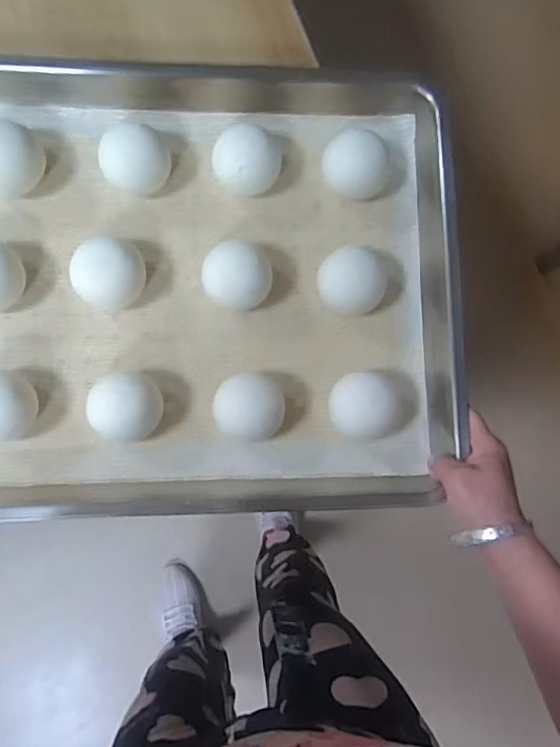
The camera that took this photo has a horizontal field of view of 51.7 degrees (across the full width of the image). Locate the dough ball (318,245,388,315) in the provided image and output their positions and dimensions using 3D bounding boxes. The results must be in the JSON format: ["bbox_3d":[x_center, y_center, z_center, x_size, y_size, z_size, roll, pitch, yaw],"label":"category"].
[{"bbox_3d":[0.071,-0.086,0.532,0.073,0.042,0.059,-14,87,-8],"label":"dough ball"}]

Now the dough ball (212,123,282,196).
[{"bbox_3d":[-0.032,-0.191,0.530,0.058,0.047,0.054,1,85,-7],"label":"dough ball"}]

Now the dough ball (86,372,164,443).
[{"bbox_3d":[-0.131,0.030,0.494,0.059,0.045,0.056,1,85,-7],"label":"dough ball"}]

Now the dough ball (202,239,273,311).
[{"bbox_3d":[-0.038,-0.088,0.524,0.060,0.038,0.059,1,85,-7],"label":"dough ball"}]

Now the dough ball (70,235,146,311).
[{"bbox_3d":[-0.151,-0.086,0.512,0.063,0.040,0.058,1,85,-7],"label":"dough ball"}]

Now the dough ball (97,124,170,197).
[{"bbox_3d":[-0.131,-0.191,0.522,0.063,0.039,0.063,-5,85,-7],"label":"dough ball"}]

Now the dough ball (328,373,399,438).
[{"bbox_3d":[0.075,0.029,0.520,0.066,0.041,0.057,-11,86,-8],"label":"dough ball"}]

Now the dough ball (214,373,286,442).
[{"bbox_3d":[-0.027,0.030,0.510,0.059,0.038,0.056,1,85,-7],"label":"dough ball"}]

